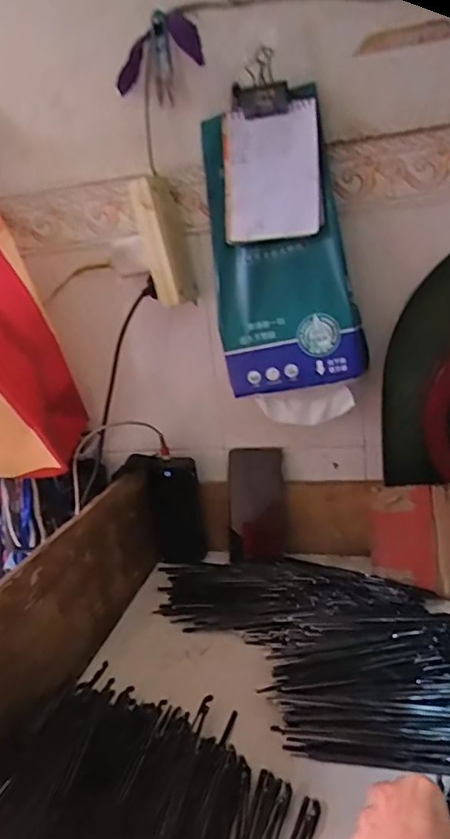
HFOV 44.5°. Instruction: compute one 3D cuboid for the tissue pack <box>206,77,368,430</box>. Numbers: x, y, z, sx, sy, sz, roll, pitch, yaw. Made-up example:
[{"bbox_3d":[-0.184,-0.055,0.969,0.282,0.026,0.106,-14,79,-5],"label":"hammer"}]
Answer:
[{"bbox_3d":[0.068,-0.159,0.646,0.178,0.319,0.059,0,17,21],"label":"tissue pack"}]

